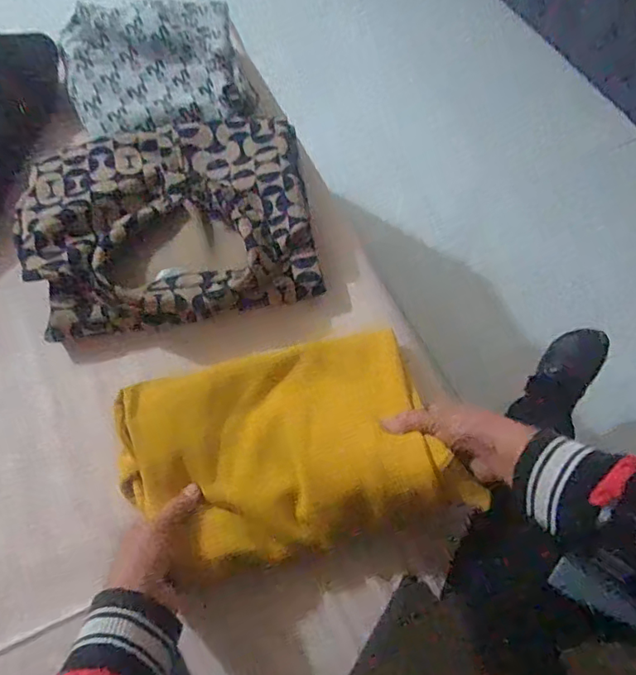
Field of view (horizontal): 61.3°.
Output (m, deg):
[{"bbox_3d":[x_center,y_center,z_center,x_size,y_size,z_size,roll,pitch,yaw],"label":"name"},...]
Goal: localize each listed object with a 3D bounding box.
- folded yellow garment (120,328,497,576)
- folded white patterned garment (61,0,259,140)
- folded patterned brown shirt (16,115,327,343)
[{"bbox_3d":[-0.030,0.109,0.539,0.308,0.068,0.199,-16,65,-7],"label":"folded yellow garment"},{"bbox_3d":[-0.228,-0.379,0.743,0.258,0.062,0.196,-5,64,-2],"label":"folded white patterned garment"},{"bbox_3d":[-0.181,-0.146,0.667,0.334,0.058,0.258,-10,64,-5],"label":"folded patterned brown shirt"}]

